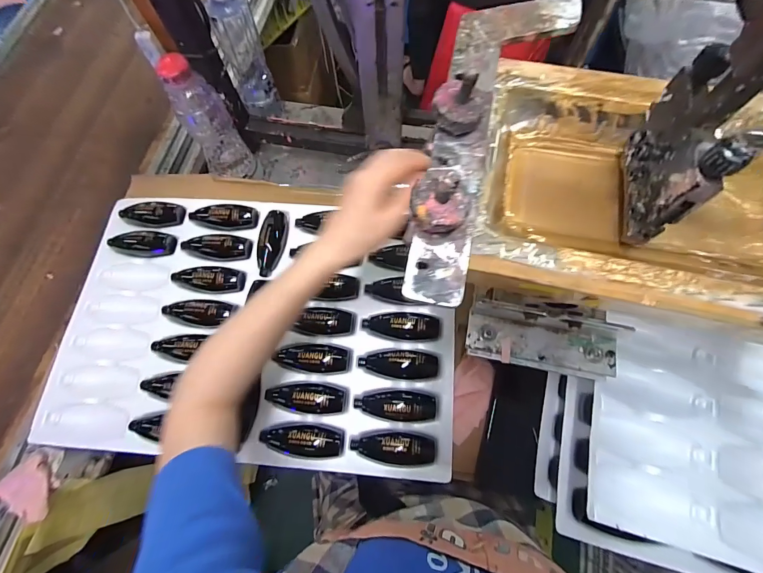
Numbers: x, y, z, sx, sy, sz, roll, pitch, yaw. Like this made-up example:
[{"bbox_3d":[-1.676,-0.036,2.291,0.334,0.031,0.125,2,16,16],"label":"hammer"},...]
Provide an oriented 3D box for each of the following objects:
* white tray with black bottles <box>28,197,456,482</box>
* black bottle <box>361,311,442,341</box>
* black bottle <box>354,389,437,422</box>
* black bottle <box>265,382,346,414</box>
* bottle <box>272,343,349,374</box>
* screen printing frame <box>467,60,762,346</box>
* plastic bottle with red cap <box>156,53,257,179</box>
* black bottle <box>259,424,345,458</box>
[{"bbox_3d":[-0.172,0.047,0.501,0.538,0.056,0.363,4,72,3],"label":"white tray with black bottles"},{"bbox_3d":[0.027,0.049,0.470,0.101,0.026,0.035,6,72,4],"label":"black bottle"},{"bbox_3d":[0.018,0.147,0.443,0.100,0.031,0.036,5,72,3],"label":"black bottle"},{"bbox_3d":[-0.098,0.138,0.447,0.100,0.026,0.035,6,72,4],"label":"black bottle"},{"bbox_3d":[-0.092,0.091,0.462,0.094,0.024,0.036,4,72,3],"label":"bottle"},{"bbox_3d":[0.176,-0.053,0.222,0.225,0.030,0.164,11,72,5],"label":"screen printing frame"},{"bbox_3d":[-0.251,-0.232,0.521,0.070,0.203,0.059,-26,73,-7],"label":"plastic bottle with red cap"},{"bbox_3d":[-0.099,0.192,0.443,0.102,0.038,0.037,6,72,3],"label":"black bottle"}]

